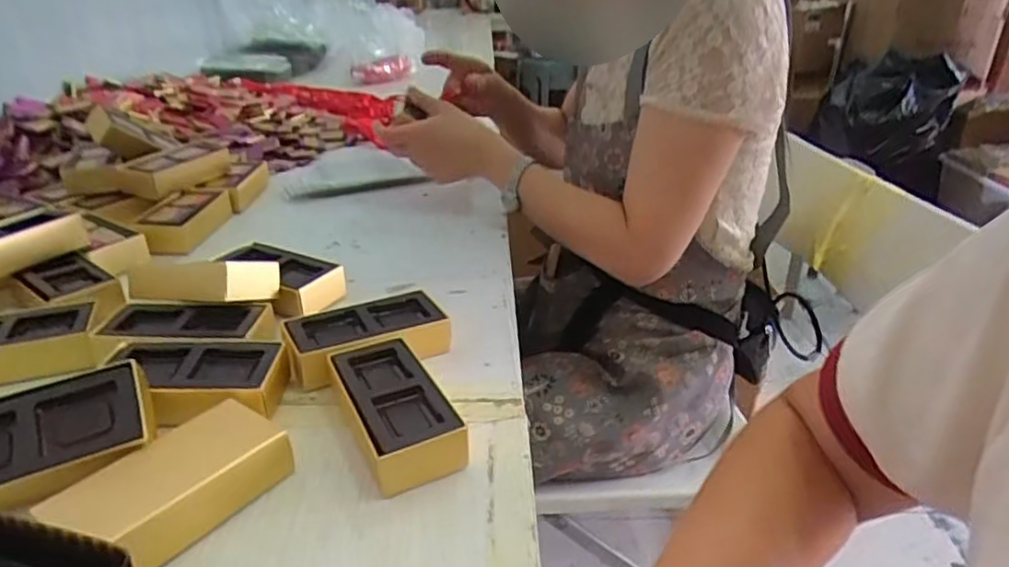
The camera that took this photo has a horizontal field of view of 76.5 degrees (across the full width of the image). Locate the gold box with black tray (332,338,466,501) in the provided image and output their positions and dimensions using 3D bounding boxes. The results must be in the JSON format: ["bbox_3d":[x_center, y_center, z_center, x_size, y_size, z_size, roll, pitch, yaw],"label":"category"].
[{"bbox_3d":[-0.072,0.082,0.415,0.056,0.034,0.117,-12,30,-24],"label":"gold box with black tray"}]

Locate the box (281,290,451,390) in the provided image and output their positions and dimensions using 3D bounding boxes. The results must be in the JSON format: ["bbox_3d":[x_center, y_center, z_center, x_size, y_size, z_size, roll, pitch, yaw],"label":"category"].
[{"bbox_3d":[-0.104,0.043,0.490,0.117,0.035,0.059,-14,31,-27],"label":"box"}]

